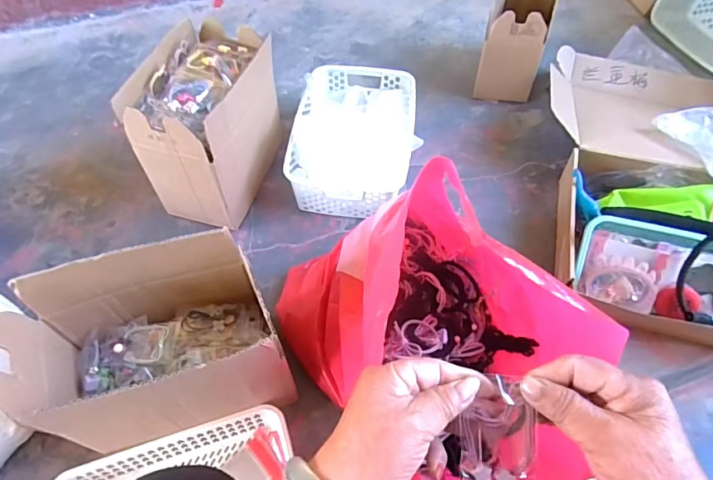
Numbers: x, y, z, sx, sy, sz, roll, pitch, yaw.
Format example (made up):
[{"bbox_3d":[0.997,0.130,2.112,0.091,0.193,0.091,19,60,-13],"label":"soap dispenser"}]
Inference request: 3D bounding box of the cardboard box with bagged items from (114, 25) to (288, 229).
[{"bbox_3d":[-0.226,-0.181,0.754,0.147,0.218,0.241,14,56,11],"label":"cardboard box with bagged items"}]

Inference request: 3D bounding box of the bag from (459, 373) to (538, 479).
[{"bbox_3d":[0.093,0.127,0.304,0.049,0.012,0.075,1,85,5],"label":"bag"}]

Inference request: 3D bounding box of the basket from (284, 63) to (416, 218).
[{"bbox_3d":[-0.002,-0.181,0.824,0.194,0.102,0.301,5,54,5],"label":"basket"}]

